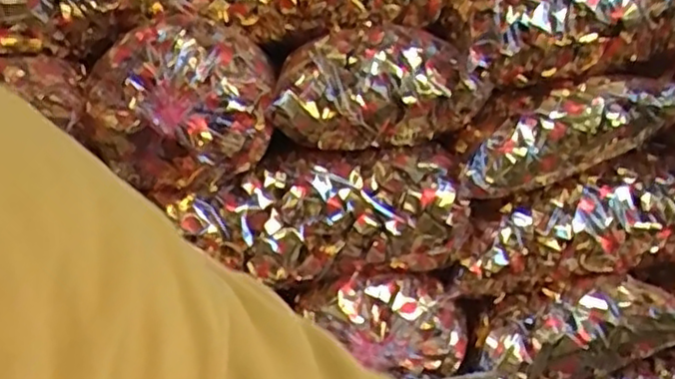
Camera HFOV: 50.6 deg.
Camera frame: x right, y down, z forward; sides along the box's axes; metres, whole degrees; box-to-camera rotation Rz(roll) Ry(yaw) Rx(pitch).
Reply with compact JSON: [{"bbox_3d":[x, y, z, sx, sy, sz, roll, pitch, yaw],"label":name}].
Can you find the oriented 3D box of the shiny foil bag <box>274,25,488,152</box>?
[{"bbox_3d":[0.078,-0.178,1.262,0.365,0.196,0.180,-2,8,4],"label":"shiny foil bag"}]

